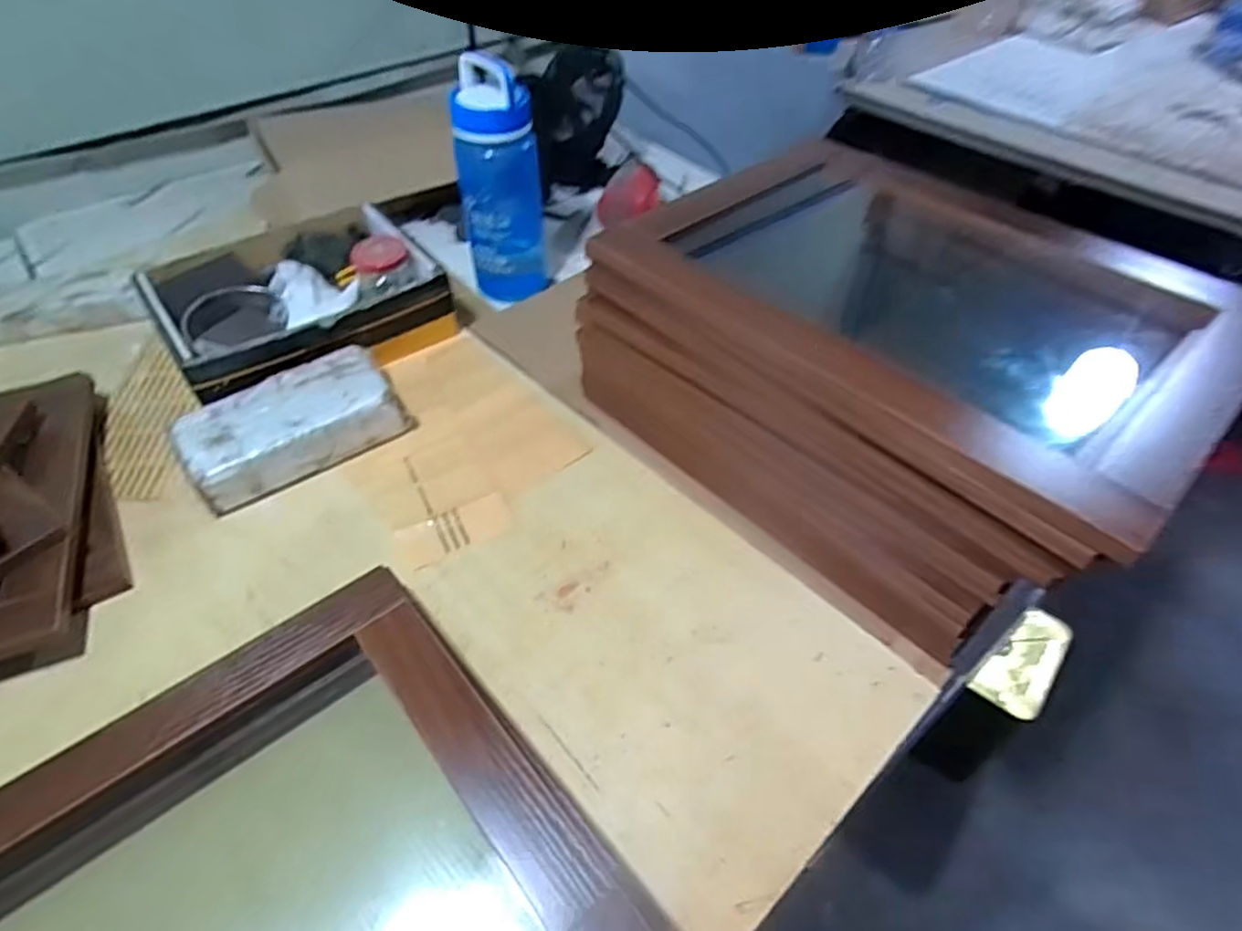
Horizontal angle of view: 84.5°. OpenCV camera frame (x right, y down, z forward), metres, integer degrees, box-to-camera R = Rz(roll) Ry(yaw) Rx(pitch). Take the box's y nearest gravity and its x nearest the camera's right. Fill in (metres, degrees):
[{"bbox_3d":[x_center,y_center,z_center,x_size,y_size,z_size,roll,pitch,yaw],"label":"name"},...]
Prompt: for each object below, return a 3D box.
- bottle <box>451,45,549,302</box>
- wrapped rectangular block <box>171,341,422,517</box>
[{"bbox_3d":[-0.151,-0.353,0.865,0.104,0.266,0.088,-4,48,-4],"label":"bottle"},{"bbox_3d":[-0.341,-0.041,0.714,0.213,0.058,0.110,-29,54,-24],"label":"wrapped rectangular block"}]

